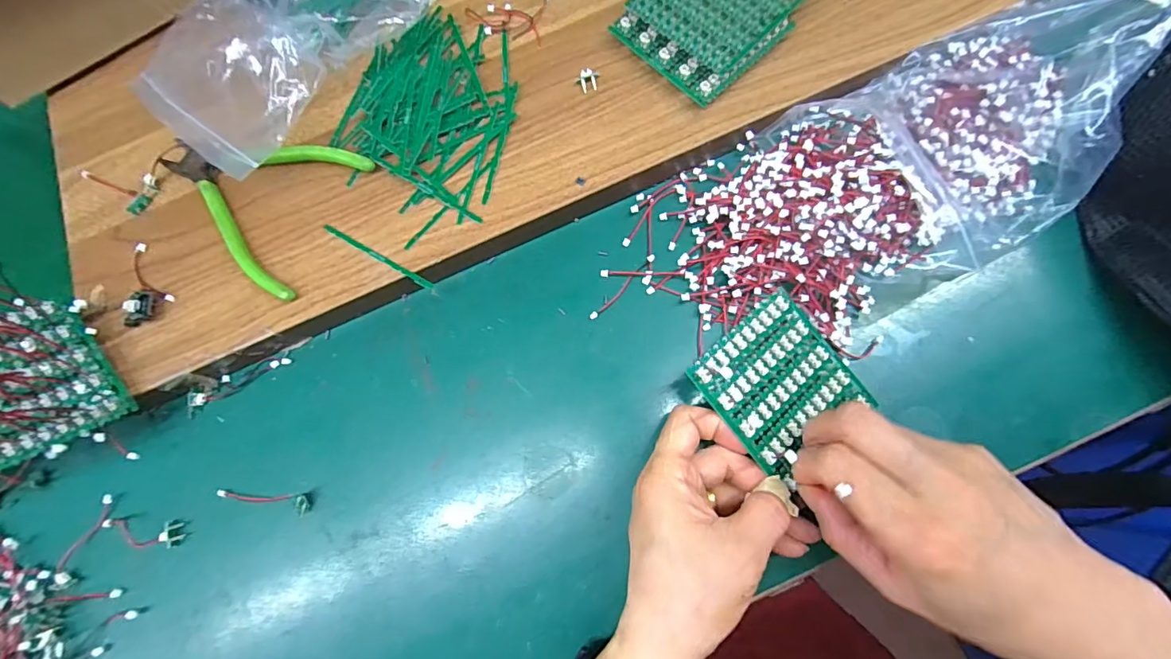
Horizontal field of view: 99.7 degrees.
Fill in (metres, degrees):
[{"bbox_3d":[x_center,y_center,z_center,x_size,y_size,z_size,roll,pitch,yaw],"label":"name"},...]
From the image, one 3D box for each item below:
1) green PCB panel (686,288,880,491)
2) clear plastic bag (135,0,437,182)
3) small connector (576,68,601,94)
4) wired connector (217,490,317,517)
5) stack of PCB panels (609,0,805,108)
[{"bbox_3d":[0.108,0.029,0.272,0.081,0.004,0.076,-38,86,-19],"label":"green PCB panel"},{"bbox_3d":[-0.206,-0.201,0.326,0.142,0.039,0.193,40,83,14],"label":"clear plastic bag"},{"bbox_3d":[0.002,-0.164,0.326,0.016,0.006,0.014,-6,75,4],"label":"small connector"},{"bbox_3d":[-0.204,0.110,0.313,0.065,0.009,0.013,0,76,6],"label":"wired connector"},{"bbox_3d":[0.081,-0.202,0.316,0.098,0.022,0.084,-43,76,-6],"label":"stack of PCB panels"}]

